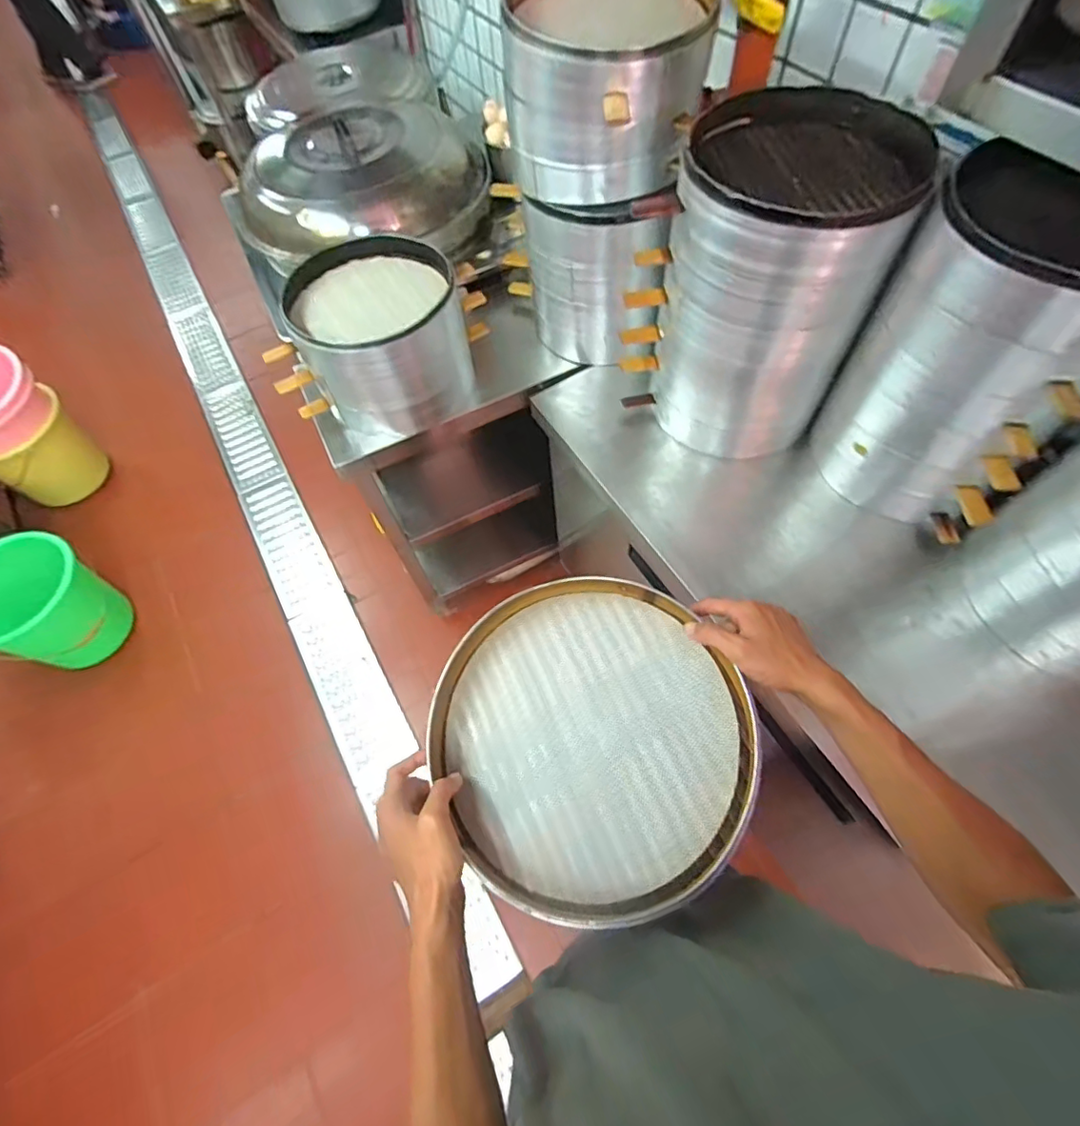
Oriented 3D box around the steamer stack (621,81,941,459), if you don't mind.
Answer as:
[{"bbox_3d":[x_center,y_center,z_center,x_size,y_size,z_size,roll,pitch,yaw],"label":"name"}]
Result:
[{"bbox_3d":[0.337,-0.389,0.814,0.289,0.406,0.277,36,70,21],"label":"steamer stack"}]

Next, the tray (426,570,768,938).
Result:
[{"bbox_3d":[0.045,0.154,0.488,0.266,0.053,0.277,-2,61,3],"label":"tray"}]

